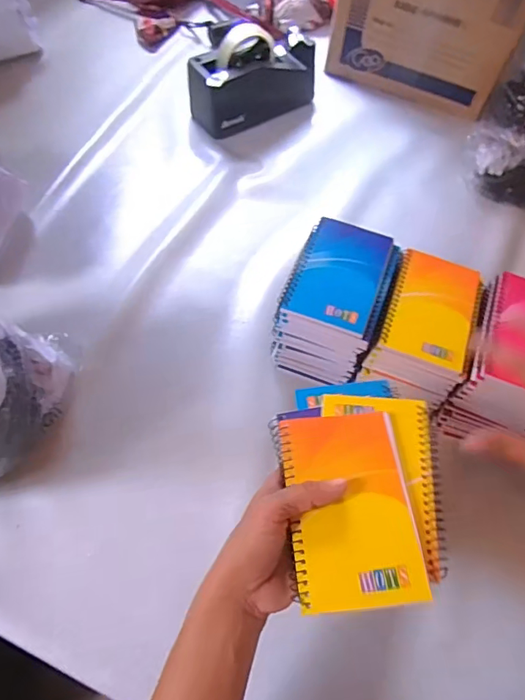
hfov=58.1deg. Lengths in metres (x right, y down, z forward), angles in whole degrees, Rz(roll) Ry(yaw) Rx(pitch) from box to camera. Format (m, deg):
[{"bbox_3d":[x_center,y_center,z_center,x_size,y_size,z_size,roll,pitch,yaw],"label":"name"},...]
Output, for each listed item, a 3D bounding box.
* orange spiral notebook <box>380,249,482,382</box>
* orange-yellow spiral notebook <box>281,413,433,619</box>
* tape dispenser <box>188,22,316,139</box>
[{"bbox_3d":[0.173,-0.041,0.484,0.082,0.015,0.132,17,62,6],"label":"orange spiral notebook"},{"bbox_3d":[0.060,0.105,0.328,0.083,0.005,0.130,-7,56,1],"label":"orange-yellow spiral notebook"},{"bbox_3d":[-0.011,-0.416,0.725,0.200,0.112,0.071,-30,67,-17],"label":"tape dispenser"}]

